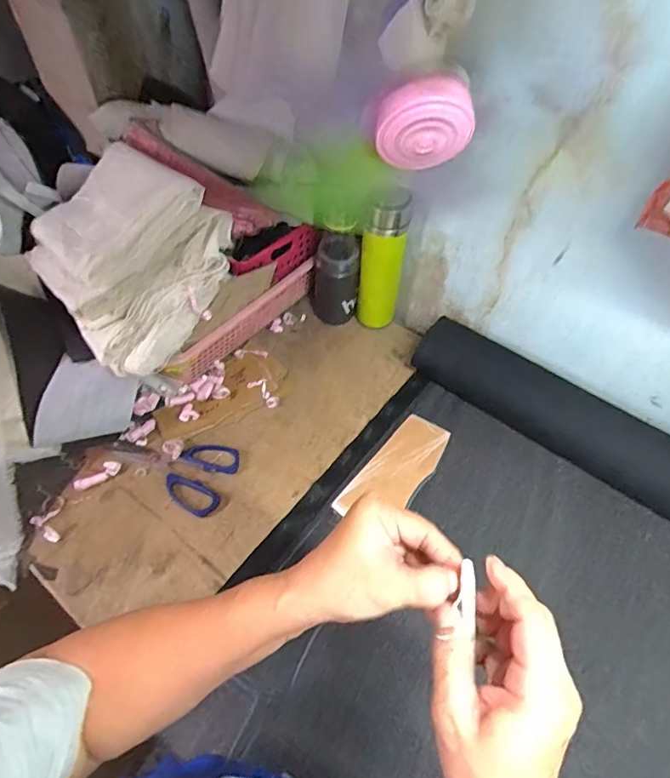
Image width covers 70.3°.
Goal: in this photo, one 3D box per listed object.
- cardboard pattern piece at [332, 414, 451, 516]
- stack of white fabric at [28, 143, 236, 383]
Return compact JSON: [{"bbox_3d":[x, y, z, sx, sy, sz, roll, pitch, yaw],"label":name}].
[{"bbox_3d":[0.084,0.110,0.648,0.074,0.006,0.188,34,60,21],"label":"cardboard pattern piece"},{"bbox_3d":[-0.270,-0.165,0.606,0.228,0.127,0.228,30,79,30],"label":"stack of white fabric"}]

